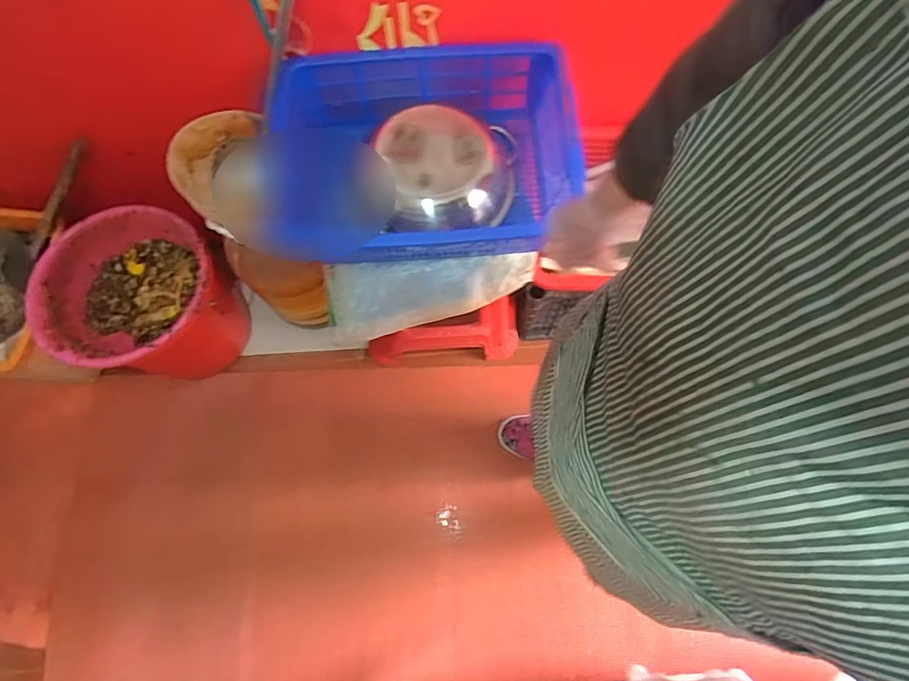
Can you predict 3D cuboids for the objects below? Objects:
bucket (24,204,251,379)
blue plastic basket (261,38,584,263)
[{"bbox_3d":[-0.706,-0.074,1.286,0.355,0.385,0.362,0,73,2],"label":"bucket"},{"bbox_3d":[-0.038,-0.301,0.936,0.540,0.191,0.366,-3,73,1],"label":"blue plastic basket"}]

